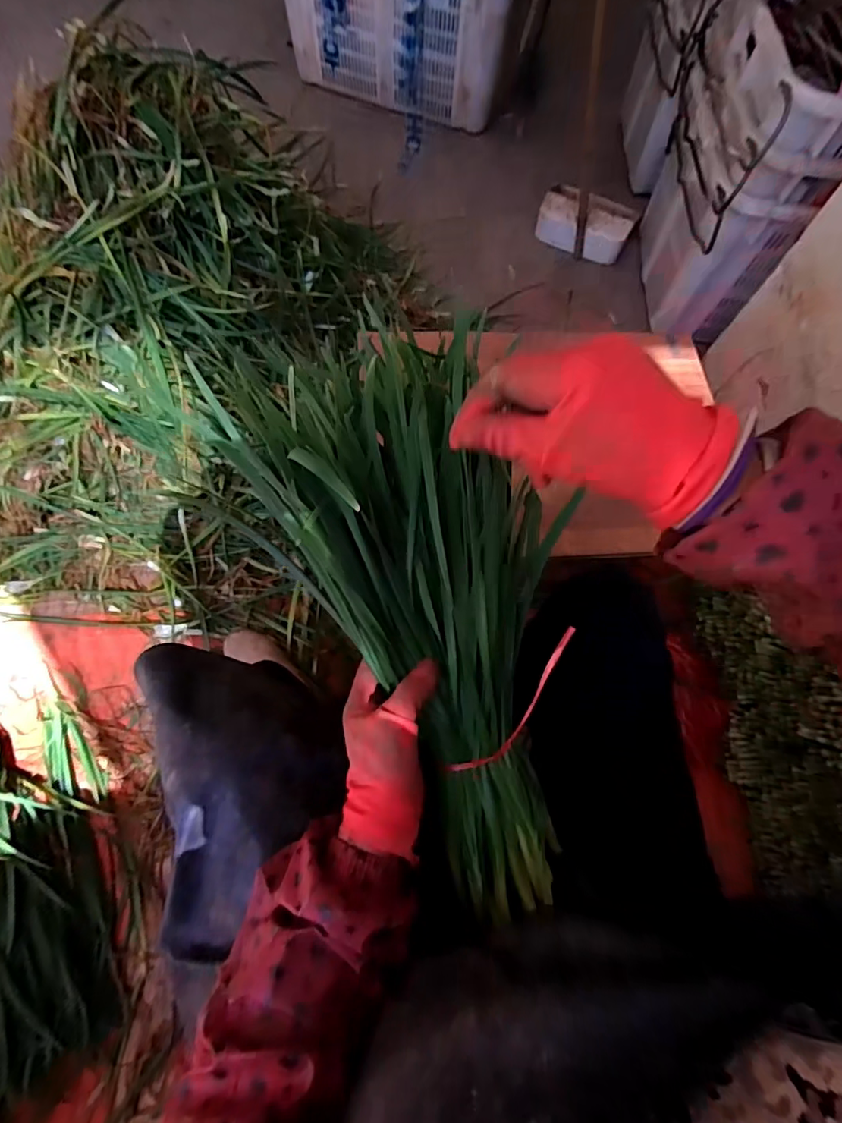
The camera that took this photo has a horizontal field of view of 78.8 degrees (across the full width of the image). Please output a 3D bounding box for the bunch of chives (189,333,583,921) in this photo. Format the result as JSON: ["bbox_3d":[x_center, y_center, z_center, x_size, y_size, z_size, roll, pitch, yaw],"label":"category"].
[{"bbox_3d":[0.034,0.056,0.407,0.224,0.095,0.429,-19,96,-9],"label":"bunch of chives"}]

